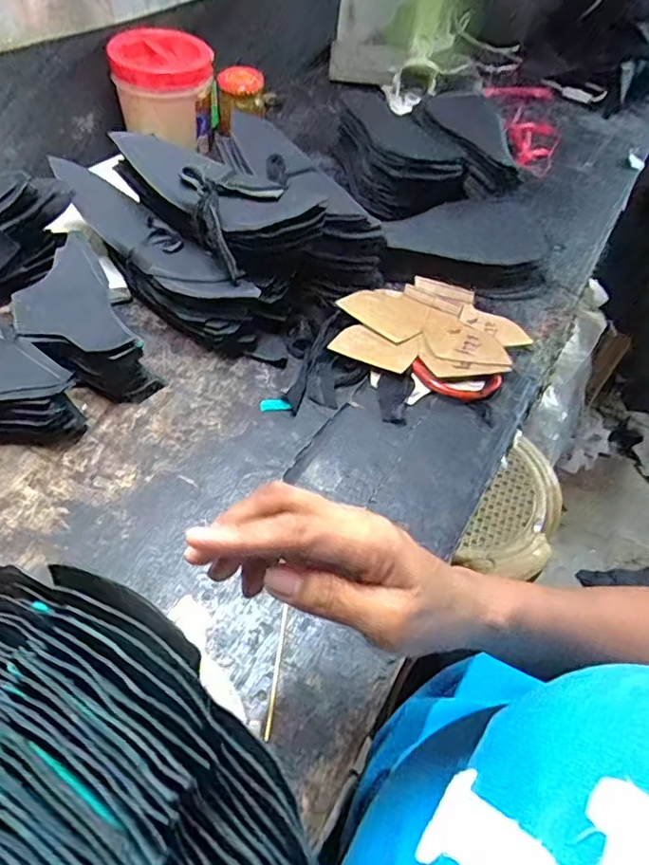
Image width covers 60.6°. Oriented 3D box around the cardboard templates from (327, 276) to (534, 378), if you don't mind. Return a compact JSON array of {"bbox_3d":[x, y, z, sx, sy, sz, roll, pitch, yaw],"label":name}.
[{"bbox_3d":[0.113,-0.108,0.585,0.201,0.032,0.151,7,51,0],"label":"cardboard templates"}]

